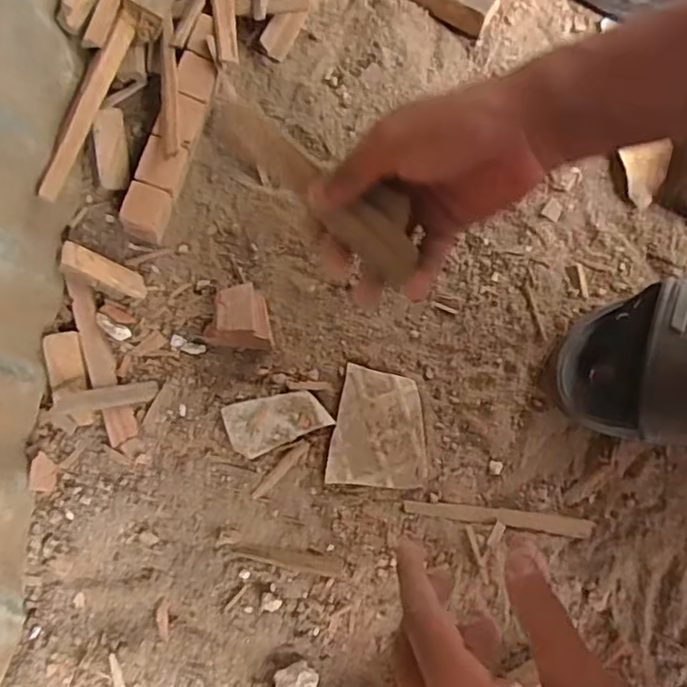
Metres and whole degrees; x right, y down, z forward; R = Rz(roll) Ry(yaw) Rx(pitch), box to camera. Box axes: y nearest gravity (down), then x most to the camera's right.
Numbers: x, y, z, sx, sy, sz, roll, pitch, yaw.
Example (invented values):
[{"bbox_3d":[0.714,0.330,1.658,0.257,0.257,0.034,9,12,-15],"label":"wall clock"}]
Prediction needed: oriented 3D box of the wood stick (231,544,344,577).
[{"bbox_3d":[-0.039,0.149,0.445,0.077,0.006,0.012,10,75,5],"label":"wood stick"}]

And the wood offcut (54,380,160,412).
[{"bbox_3d":[-0.171,0.039,0.464,0.070,0.010,0.017,-9,73,-29],"label":"wood offcut"}]

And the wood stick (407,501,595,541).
[{"bbox_3d":[0.109,0.122,0.453,0.129,0.006,0.013,8,75,4],"label":"wood stick"}]

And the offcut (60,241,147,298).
[{"bbox_3d":[-0.183,-0.057,0.491,0.066,0.006,0.021,26,55,-19],"label":"offcut"}]

